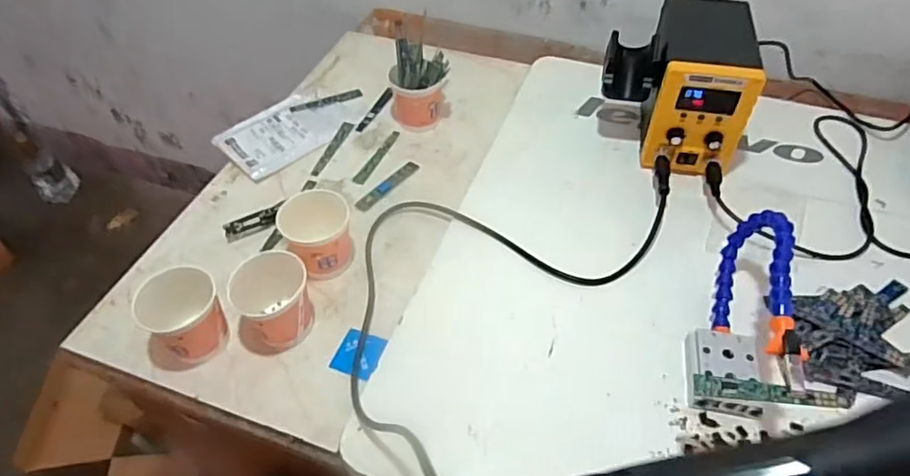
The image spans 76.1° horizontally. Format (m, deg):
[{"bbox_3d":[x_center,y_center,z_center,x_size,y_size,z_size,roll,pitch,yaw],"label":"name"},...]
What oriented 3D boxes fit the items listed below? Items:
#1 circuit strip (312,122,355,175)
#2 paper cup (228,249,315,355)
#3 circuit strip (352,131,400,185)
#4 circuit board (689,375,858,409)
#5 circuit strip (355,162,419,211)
[{"bbox_3d":[-0.156,-0.113,0.737,0.017,0.005,0.101,14,51,14],"label":"circuit strip"},{"bbox_3d":[-0.170,0.063,0.542,0.074,0.075,0.063,-27,53,-19],"label":"paper cup"},{"bbox_3d":[-0.098,-0.102,0.726,0.016,0.004,0.098,17,52,17],"label":"circuit strip"},{"bbox_3d":[0.216,0.105,0.397,0.099,0.008,0.014,5,48,6],"label":"circuit board"},{"bbox_3d":[-0.079,-0.062,0.688,0.019,0.005,0.097,29,56,25],"label":"circuit strip"}]

